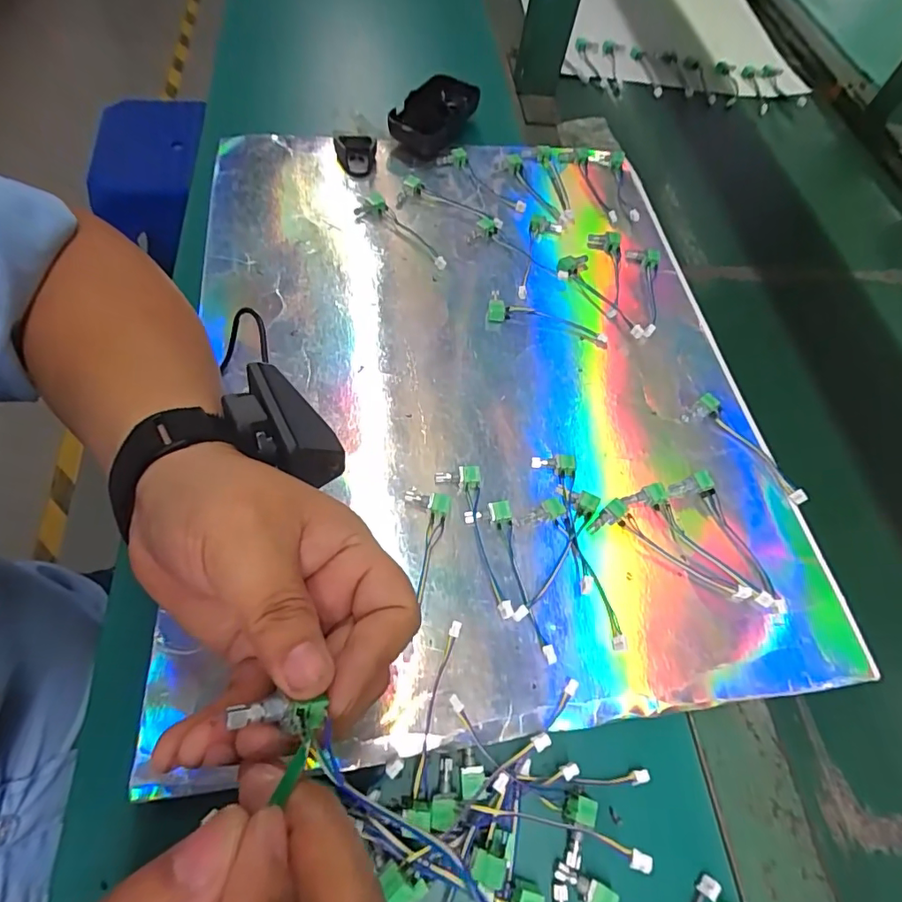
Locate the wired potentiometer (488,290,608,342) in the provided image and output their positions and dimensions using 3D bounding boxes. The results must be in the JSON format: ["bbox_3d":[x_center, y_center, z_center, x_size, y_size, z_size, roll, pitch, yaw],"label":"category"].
[{"bbox_3d":[0.074,-0.103,0.390,0.092,0.010,0.029,15,61,0],"label":"wired potentiometer"}]

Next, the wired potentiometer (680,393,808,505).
[{"bbox_3d":[0.205,-0.003,0.349,0.027,0.010,0.091,-39,73,-24],"label":"wired potentiometer"}]

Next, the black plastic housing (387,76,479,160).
[{"bbox_3d":[-0.013,-0.321,0.487,0.055,0.033,0.110,24,62,7],"label":"black plastic housing"}]

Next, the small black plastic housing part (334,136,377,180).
[{"bbox_3d":[-0.085,-0.263,0.453,0.034,0.027,0.024,24,62,5],"label":"small black plastic housing part"}]

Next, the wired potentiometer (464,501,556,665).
[{"bbox_3d":[0.034,0.072,0.284,0.026,0.012,0.092,-11,64,-13],"label":"wired potentiometer"}]

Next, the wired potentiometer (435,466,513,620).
[{"bbox_3d":[0.011,0.051,0.294,0.026,0.012,0.093,-5,63,-10],"label":"wired potentiometer"}]

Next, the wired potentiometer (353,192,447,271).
[{"bbox_3d":[-0.042,-0.180,0.420,0.026,0.013,0.098,-38,73,-23],"label":"wired potentiometer"}]

